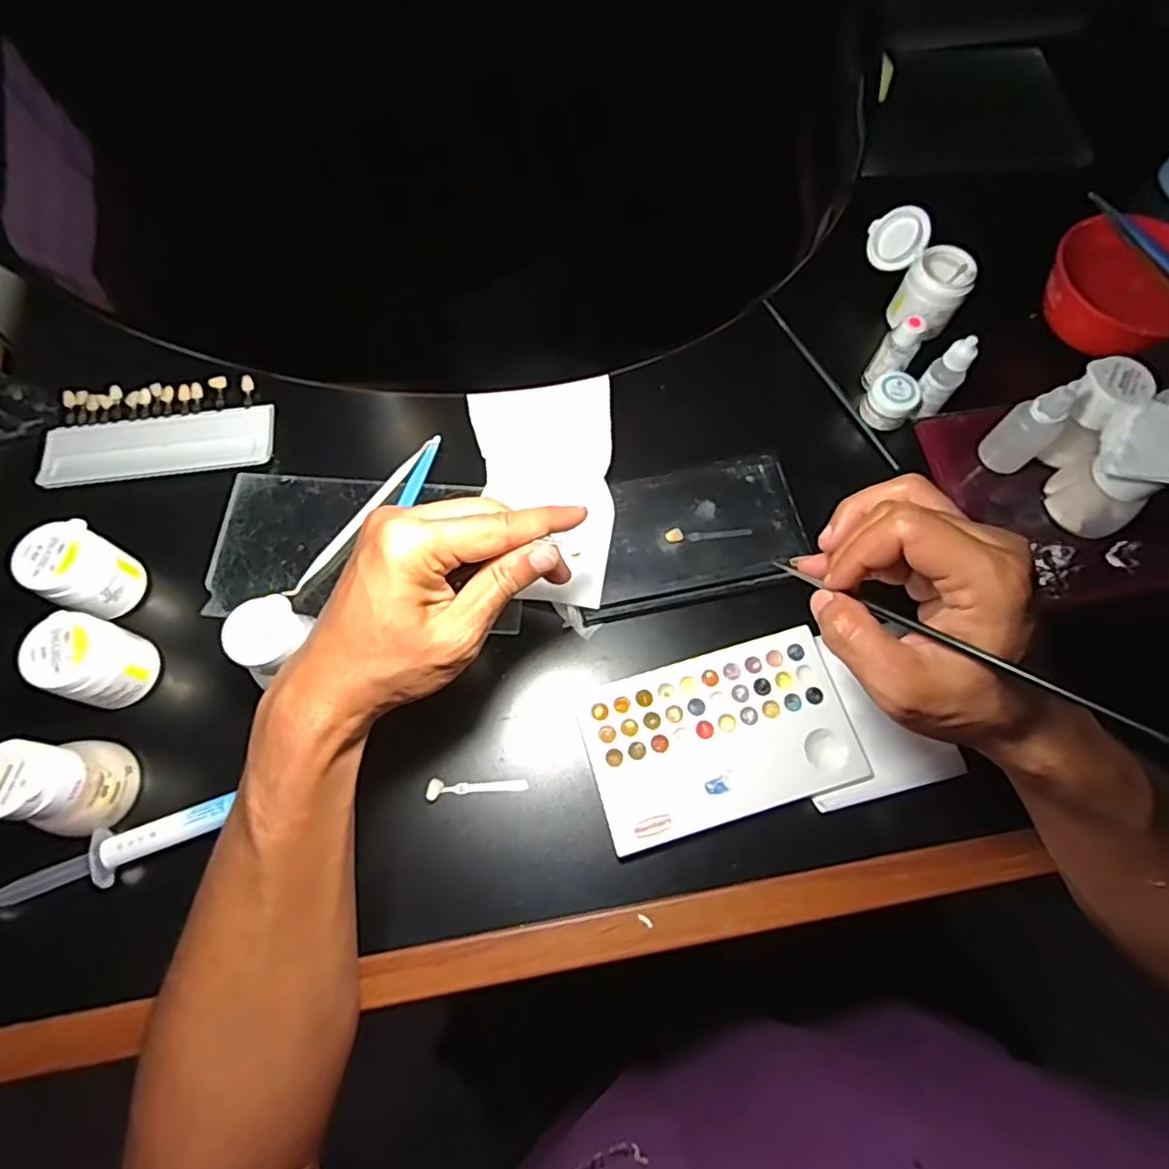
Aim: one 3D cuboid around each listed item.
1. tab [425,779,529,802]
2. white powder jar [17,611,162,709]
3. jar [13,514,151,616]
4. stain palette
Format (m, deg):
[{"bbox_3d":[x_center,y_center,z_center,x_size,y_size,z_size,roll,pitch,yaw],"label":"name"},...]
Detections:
[{"bbox_3d":[-0.061,0.116,0.372,0.057,0.005,0.011,-3,69,0],"label":"tab"},{"bbox_3d":[-0.280,0.043,0.370,0.041,0.054,0.043,0,70,-1],"label":"white powder jar"},{"bbox_3d":[-0.301,-0.008,0.390,0.038,0.053,0.045,15,70,4],"label":"jar"},{"bbox_3d":[0.078,0.087,0.377,0.149,0.007,0.092,-15,71,-7],"label":"stain palette"}]

